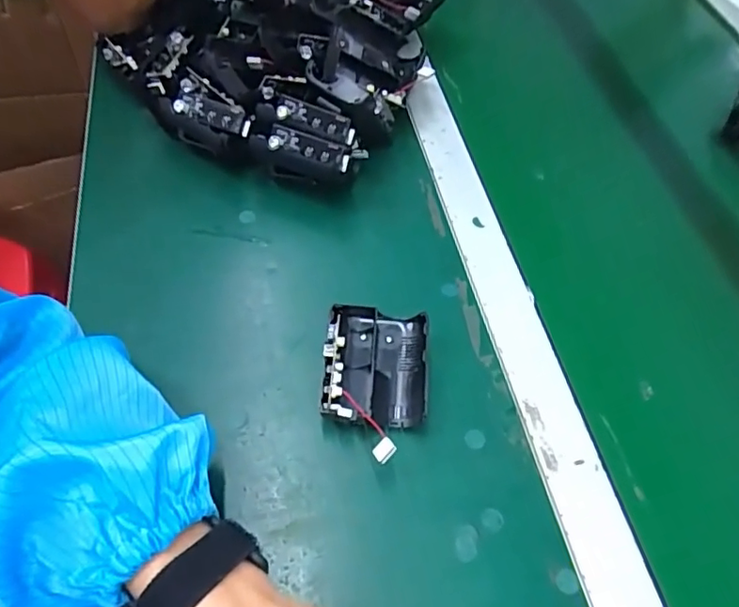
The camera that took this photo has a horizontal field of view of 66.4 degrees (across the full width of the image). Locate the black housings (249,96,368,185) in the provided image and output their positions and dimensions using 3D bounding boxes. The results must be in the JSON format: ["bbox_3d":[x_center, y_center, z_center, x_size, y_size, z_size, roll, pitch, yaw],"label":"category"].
[{"bbox_3d":[-0.054,-0.130,0.471,0.090,0.061,0.057,20,57,9],"label":"black housings"}]

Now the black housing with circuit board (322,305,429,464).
[{"bbox_3d":[0.003,0.049,0.372,0.066,0.035,0.097,5,56,-2],"label":"black housing with circuit board"}]

